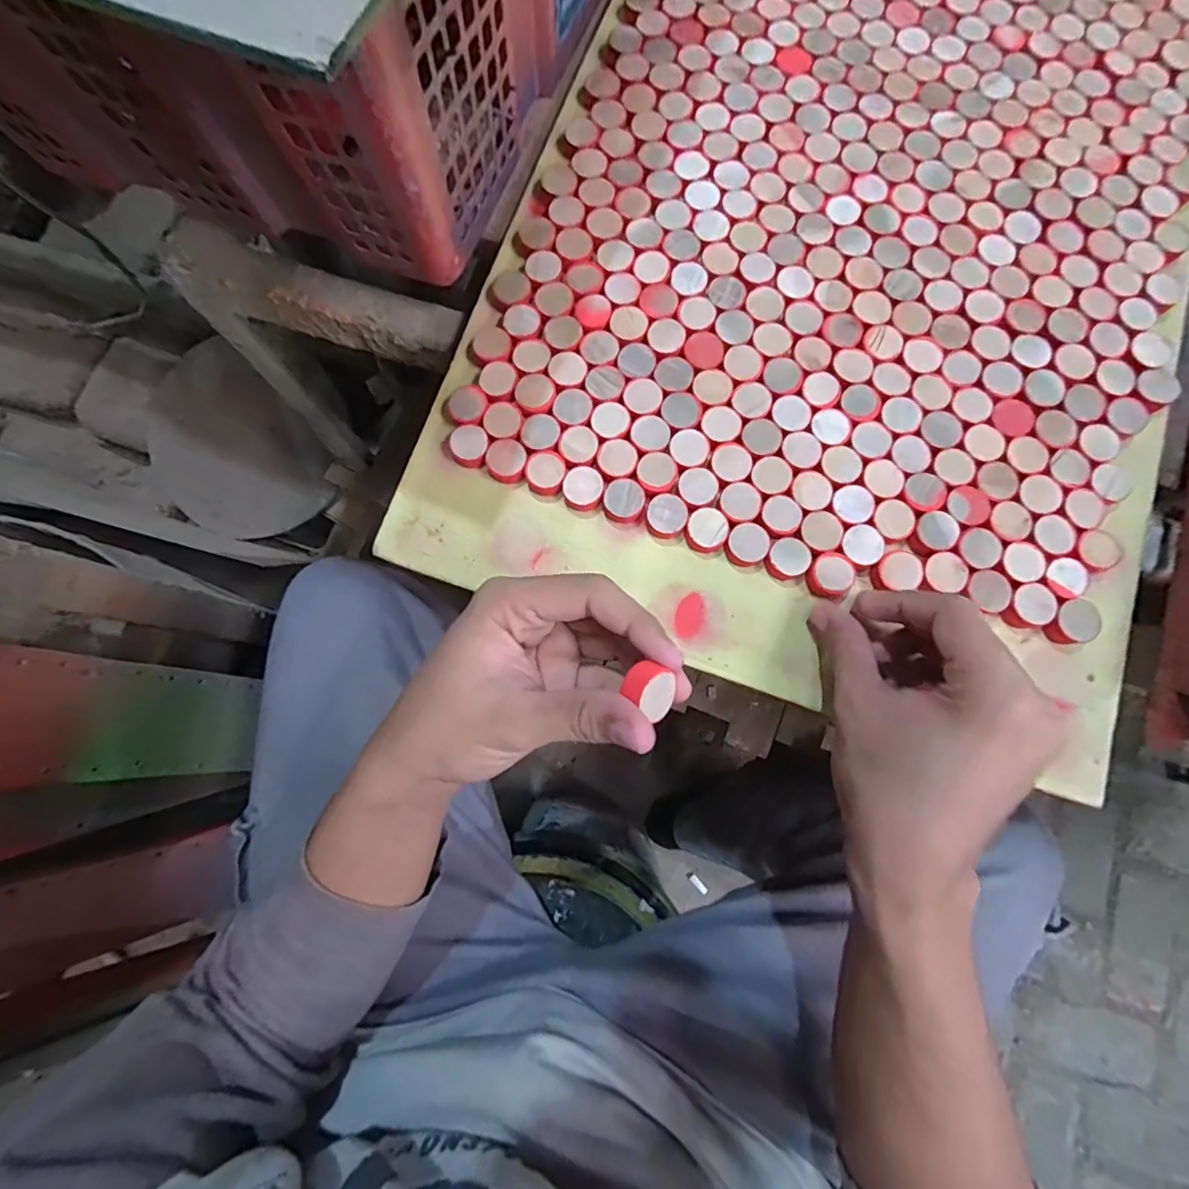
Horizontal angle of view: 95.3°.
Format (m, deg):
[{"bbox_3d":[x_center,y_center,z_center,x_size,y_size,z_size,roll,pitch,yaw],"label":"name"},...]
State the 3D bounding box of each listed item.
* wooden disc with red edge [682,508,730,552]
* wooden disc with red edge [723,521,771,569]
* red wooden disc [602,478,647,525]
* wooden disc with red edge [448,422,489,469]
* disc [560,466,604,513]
[{"bbox_3d":[0.060,-0.034,0.291,0.021,0.008,0.022,0,79,1],"label":"wooden disc with red edge"},{"bbox_3d":[0.081,-0.026,0.290,0.022,0.011,0.021,0,79,1],"label":"wooden disc with red edge"},{"bbox_3d":[0.017,-0.051,0.295,0.022,0.010,0.022,0,79,1],"label":"red wooden disc"},{"bbox_3d":[-0.070,-0.083,0.303,0.022,0.007,0.024,0,79,1],"label":"wooden disc with red edge"},{"bbox_3d":[-0.006,-0.057,0.295,0.021,0.007,0.023,0,79,1],"label":"disc"}]

